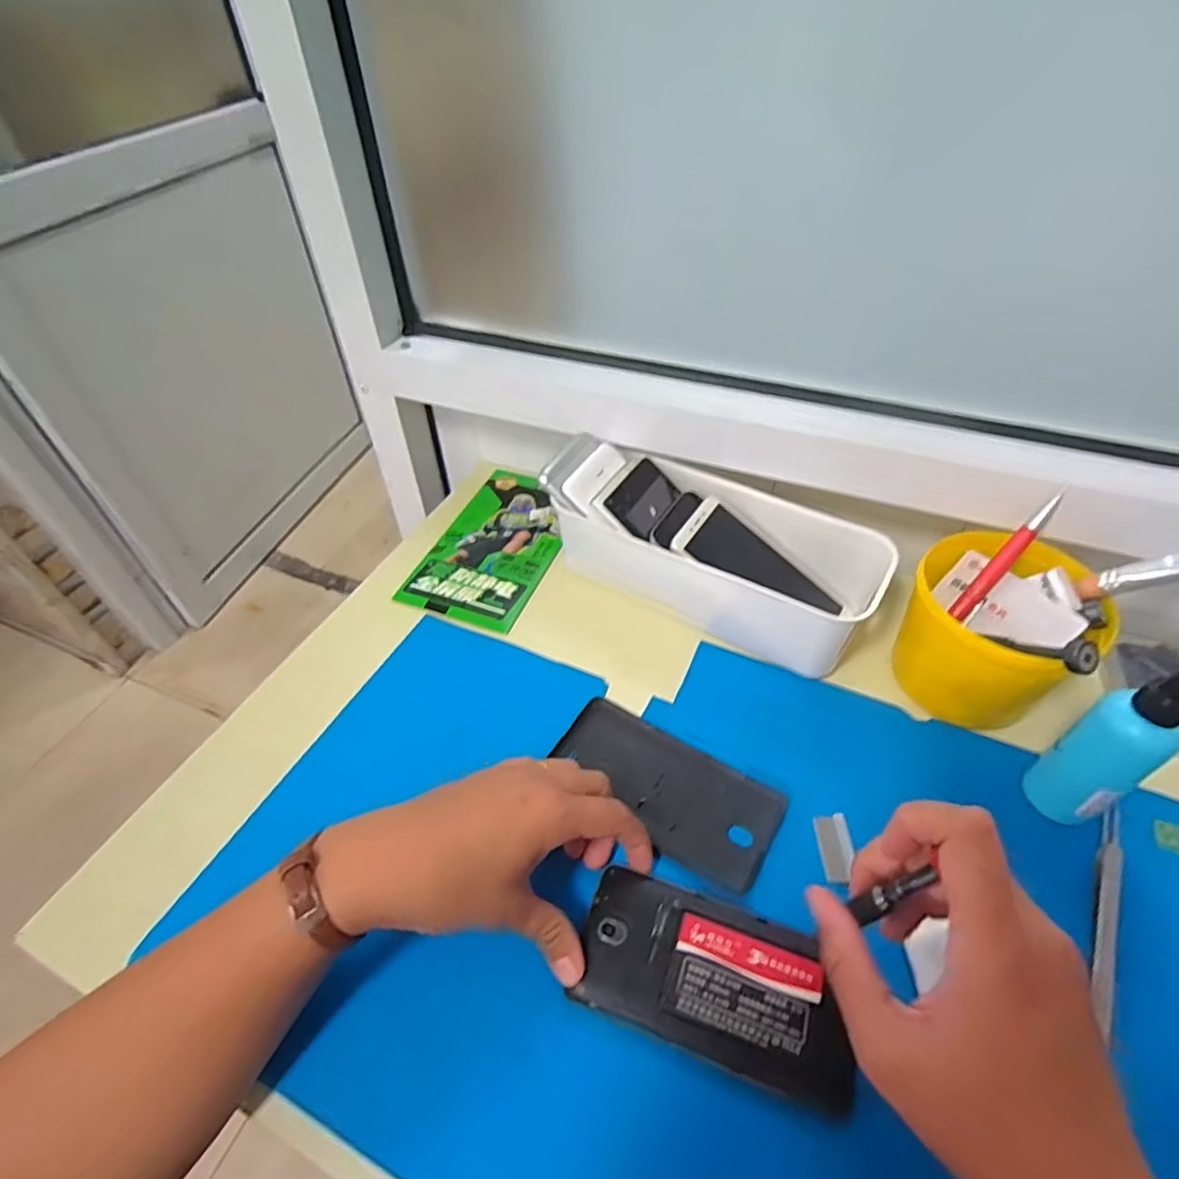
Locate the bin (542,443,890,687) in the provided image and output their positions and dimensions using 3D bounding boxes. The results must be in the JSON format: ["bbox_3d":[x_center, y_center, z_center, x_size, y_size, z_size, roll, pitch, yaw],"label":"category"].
[{"bbox_3d":[0.095,-0.029,0.492,0.250,0.076,0.101,24,52,21],"label":"bin"}]

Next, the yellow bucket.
[{"bbox_3d":[0.266,0.027,0.417,0.110,0.087,0.102,0,47,0],"label":"yellow bucket"}]

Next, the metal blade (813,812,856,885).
[{"bbox_3d":[0.146,0.153,0.372,0.019,0.004,0.040,-8,45,9],"label":"metal blade"}]

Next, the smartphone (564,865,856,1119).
[{"bbox_3d":[0.063,0.198,0.323,0.136,0.009,0.069,14,49,16],"label":"smartphone"}]

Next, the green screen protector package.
[{"bbox_3d":[-0.081,-0.044,0.563,0.107,0.004,0.188,16,49,15],"label":"green screen protector package"}]

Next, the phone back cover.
[{"bbox_3d":[0.046,0.124,0.397,0.140,0.012,0.067,26,53,23],"label":"phone back cover"}]

